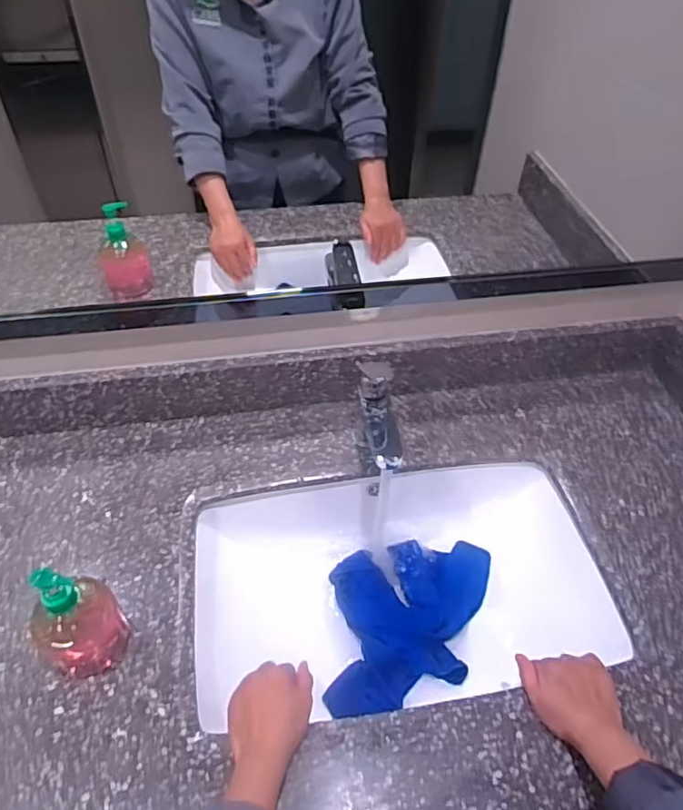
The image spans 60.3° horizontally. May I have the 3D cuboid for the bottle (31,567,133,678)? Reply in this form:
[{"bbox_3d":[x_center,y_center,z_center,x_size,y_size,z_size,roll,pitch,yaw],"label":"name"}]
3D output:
[{"bbox_3d":[-0.283,0.221,0.619,0.082,0.160,0.083,1,49,-1],"label":"bottle"}]

